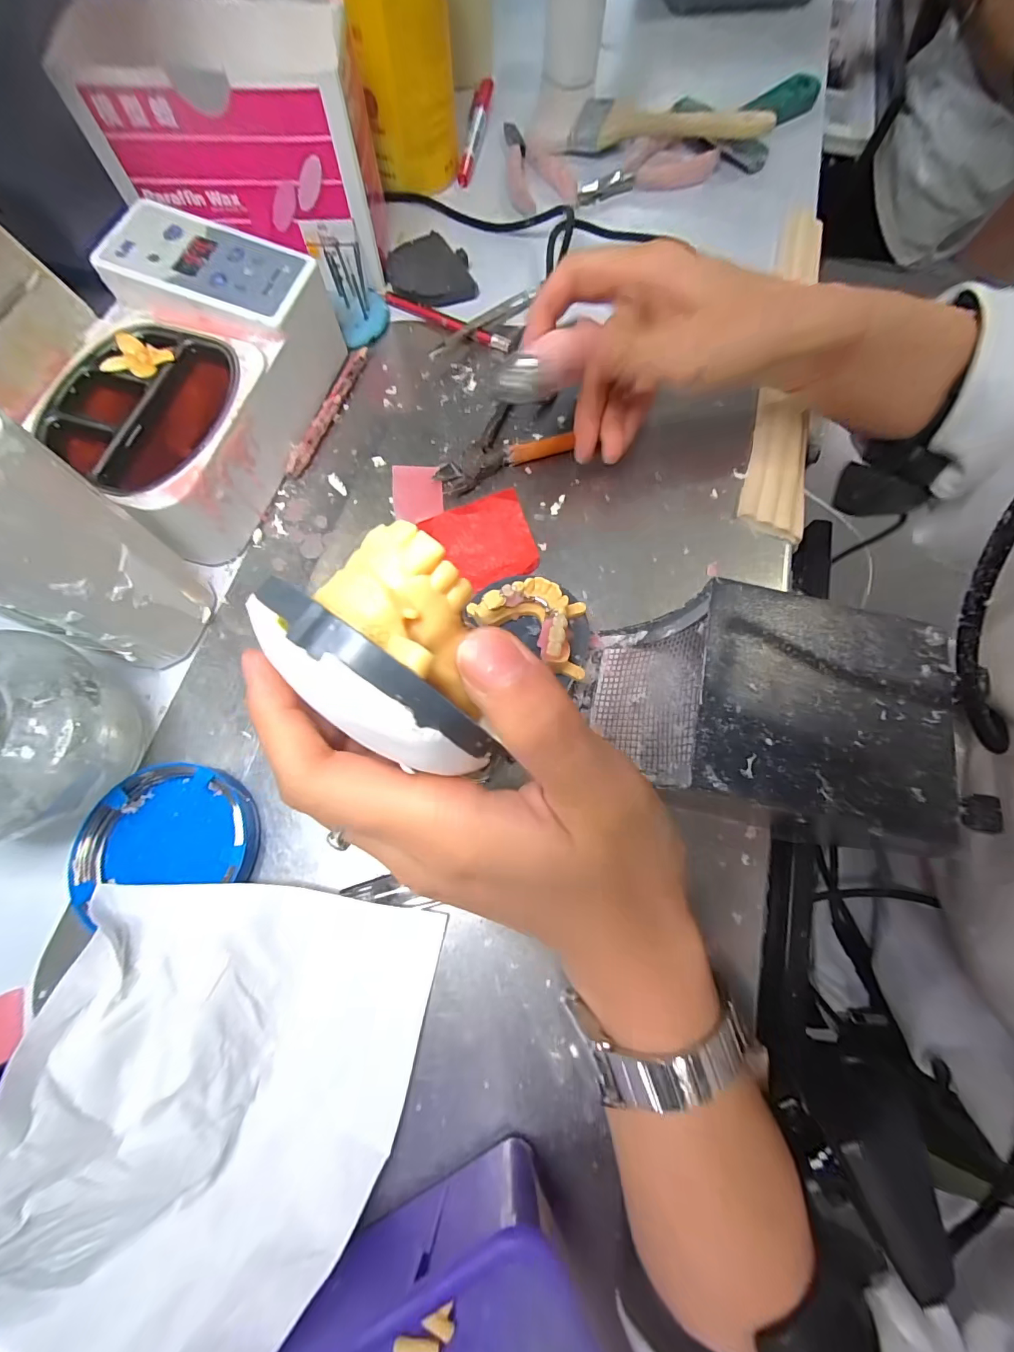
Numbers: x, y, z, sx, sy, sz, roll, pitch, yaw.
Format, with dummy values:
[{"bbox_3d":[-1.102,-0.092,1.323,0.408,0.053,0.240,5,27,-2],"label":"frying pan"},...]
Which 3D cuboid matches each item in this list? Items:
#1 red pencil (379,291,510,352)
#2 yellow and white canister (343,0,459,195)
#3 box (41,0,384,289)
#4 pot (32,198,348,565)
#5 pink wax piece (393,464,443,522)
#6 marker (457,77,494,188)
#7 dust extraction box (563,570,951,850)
[{"bbox_3d":[-0.048,-0.262,0.324,0.109,0.005,0.012,26,75,7],"label":"red pencil"},{"bbox_3d":[-0.081,-0.459,0.319,0.081,0.130,0.076,-7,73,-3],"label":"yellow and white canister"},{"bbox_3d":[-0.171,-0.347,0.296,0.158,0.104,0.089,0,73,-1],"label":"box"},{"bbox_3d":[-0.183,-0.169,0.261,0.114,0.067,0.189,16,74,4],"label":"pot"},{"bbox_3d":[-0.057,-0.117,0.279,0.031,0.008,0.045,-7,73,-3],"label":"pink wax piece"},{"bbox_3d":[-0.027,-0.488,0.392,0.018,0.012,0.145,6,73,1],"label":"marker"},{"bbox_3d":[0.101,0.020,0.198,0.129,0.089,0.090,14,73,3],"label":"dust extraction box"}]

